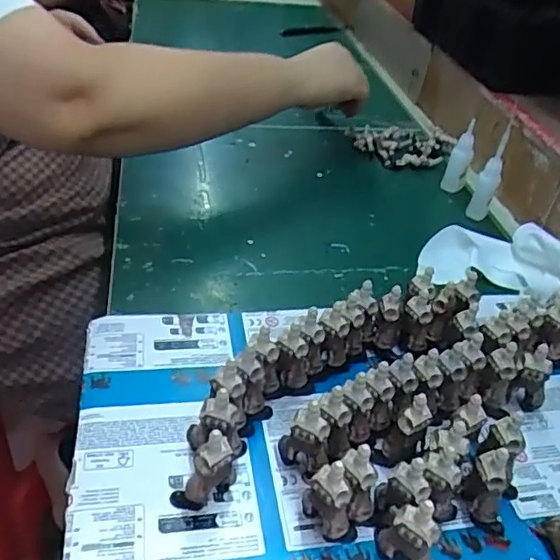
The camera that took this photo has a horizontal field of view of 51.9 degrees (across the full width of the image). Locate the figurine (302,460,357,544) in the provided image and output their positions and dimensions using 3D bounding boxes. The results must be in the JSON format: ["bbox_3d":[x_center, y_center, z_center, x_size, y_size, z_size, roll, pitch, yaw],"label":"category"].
[{"bbox_3d":[0.030,0.123,0.318,0.030,0.059,0.018,32,45,28],"label":"figurine"}]

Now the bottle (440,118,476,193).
[{"bbox_3d":[0.207,-0.138,0.663,0.025,0.087,0.018,16,40,10],"label":"bottle"}]

